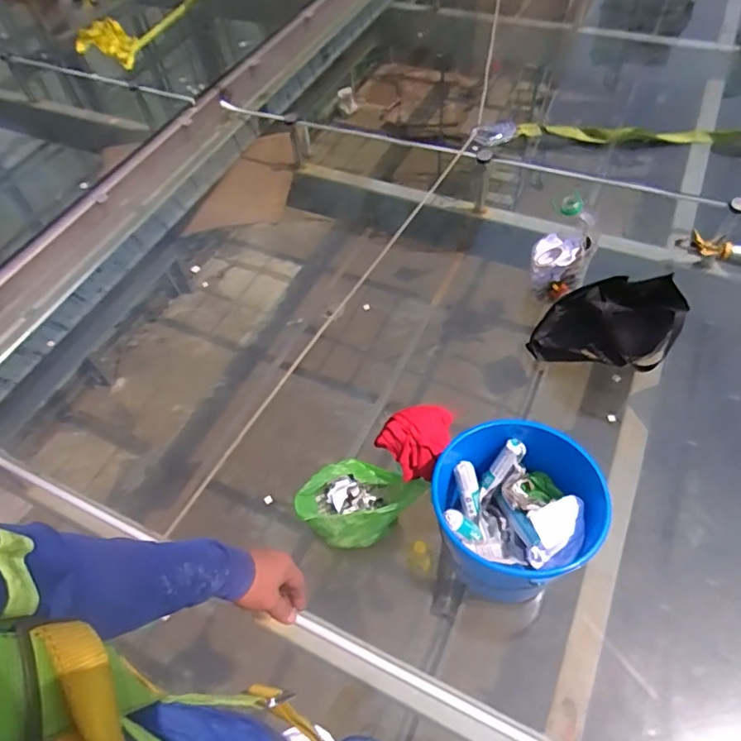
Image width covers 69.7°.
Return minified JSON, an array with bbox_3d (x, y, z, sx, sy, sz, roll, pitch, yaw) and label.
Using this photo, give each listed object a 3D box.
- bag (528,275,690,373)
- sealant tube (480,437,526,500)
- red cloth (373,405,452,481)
[{"bbox_3d":[0.687,-0.146,1.558,0.368,0.317,0.156,21,59,18],"label":"bag"},{"bbox_3d":[0.302,0.227,1.235,0.048,0.035,0.155,41,108,27],"label":"sealant tube"},{"bbox_3d":[0.124,0.174,1.319,0.166,0.096,0.179,-32,59,-17],"label":"red cloth"}]

